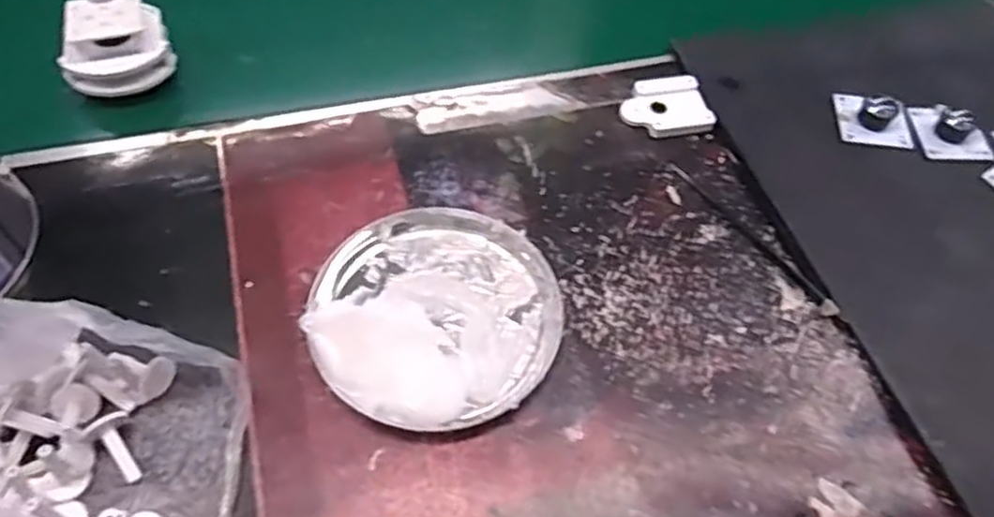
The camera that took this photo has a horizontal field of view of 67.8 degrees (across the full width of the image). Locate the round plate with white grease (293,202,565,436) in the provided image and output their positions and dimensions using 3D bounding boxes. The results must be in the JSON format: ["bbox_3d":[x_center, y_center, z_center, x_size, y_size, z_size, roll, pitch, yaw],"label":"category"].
[{"bbox_3d":[-0.032,0.024,0.383,0.126,0.026,0.127,1,55,-2],"label":"round plate with white grease"}]

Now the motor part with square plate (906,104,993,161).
[{"bbox_3d":[0.291,-0.084,0.471,0.044,0.018,0.043,3,55,-1],"label":"motor part with square plate"}]

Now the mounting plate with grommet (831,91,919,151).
[{"bbox_3d":[0.243,-0.092,0.473,0.046,0.017,0.040,7,55,3],"label":"mounting plate with grommet"}]

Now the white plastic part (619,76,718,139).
[{"bbox_3d":[0.109,-0.098,0.482,0.055,0.009,0.046,-9,56,-9],"label":"white plastic part"}]

